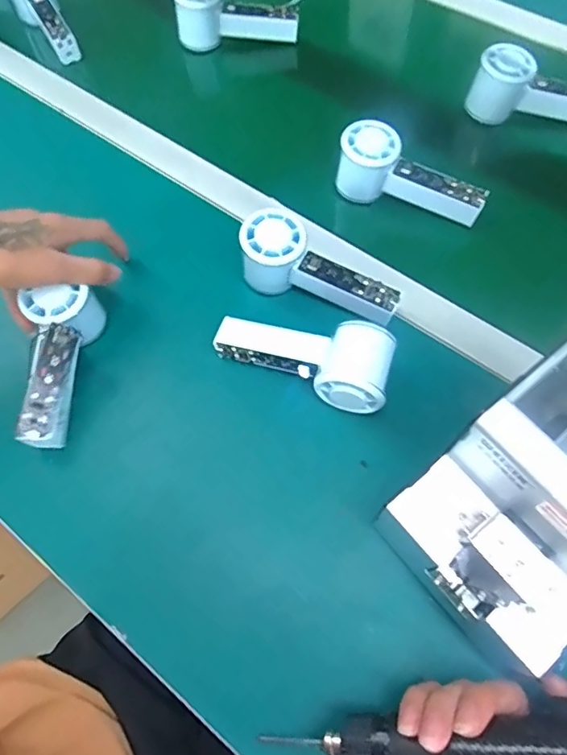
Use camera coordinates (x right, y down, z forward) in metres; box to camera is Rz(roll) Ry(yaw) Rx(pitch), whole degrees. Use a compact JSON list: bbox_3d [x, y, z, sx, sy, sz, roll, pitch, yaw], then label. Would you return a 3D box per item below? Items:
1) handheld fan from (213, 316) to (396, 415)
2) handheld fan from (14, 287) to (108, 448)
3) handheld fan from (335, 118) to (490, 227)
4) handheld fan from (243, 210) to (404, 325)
[{"bbox_3d":[0.014,-0.014,0.439,0.147,0.066,0.065,14,66,7],"label":"handheld fan"},{"bbox_3d":[-0.194,-0.014,0.429,0.049,0.064,0.141,6,77,3],"label":"handheld fan"},{"bbox_3d":[0.129,-0.203,0.509,0.144,0.062,0.047,17,67,8],"label":"handheld fan"},{"bbox_3d":[0.027,-0.090,0.468,0.151,0.064,0.055,30,69,-2],"label":"handheld fan"}]

